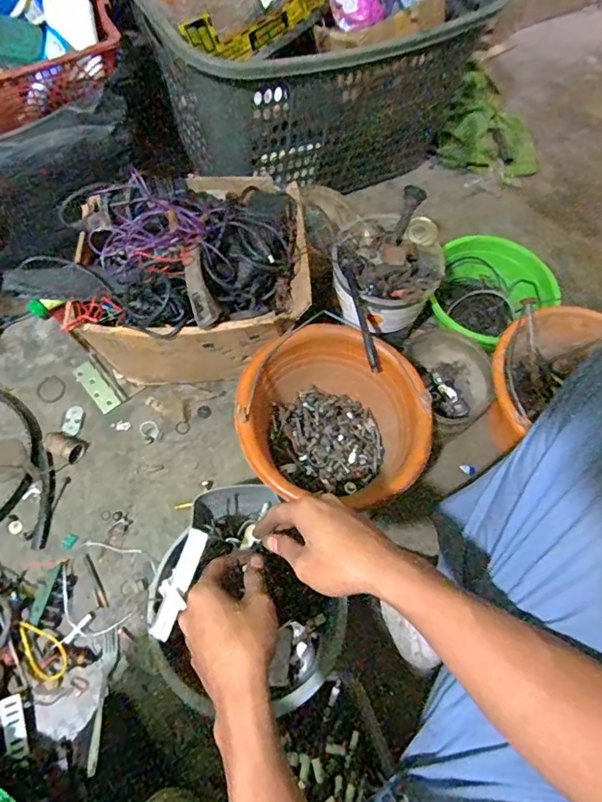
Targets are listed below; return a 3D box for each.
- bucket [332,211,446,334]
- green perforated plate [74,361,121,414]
[{"bbox_3d":[0.130,-0.194,0.788,0.159,0.132,0.147,1,65,-3],"label":"bucket"},{"bbox_3d":[-0.331,-0.023,0.827,0.033,0.006,0.100,-36,72,-18],"label":"green perforated plate"}]

